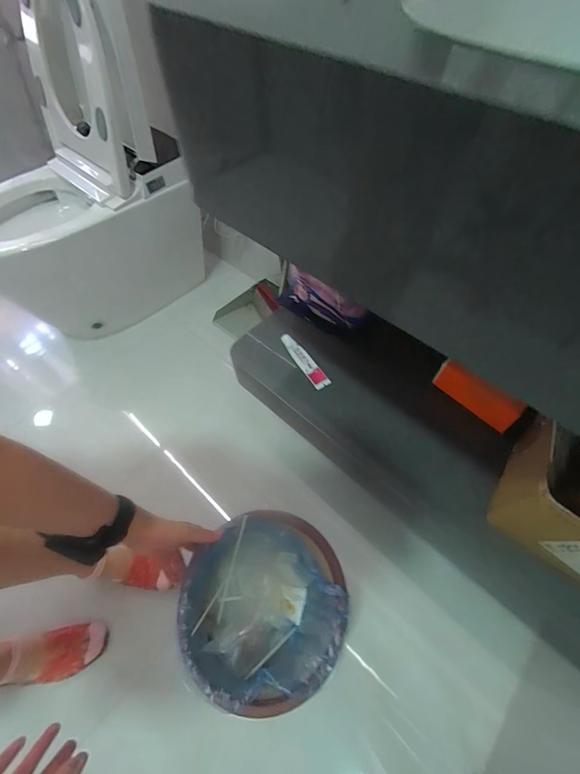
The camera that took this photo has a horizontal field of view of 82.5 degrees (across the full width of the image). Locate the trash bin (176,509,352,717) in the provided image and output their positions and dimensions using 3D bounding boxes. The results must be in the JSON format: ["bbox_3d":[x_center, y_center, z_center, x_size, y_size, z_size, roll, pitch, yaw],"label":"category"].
[{"bbox_3d":[-0.061,0.359,0.571,0.247,0.232,0.247,8,61,-15],"label":"trash bin"}]

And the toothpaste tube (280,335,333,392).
[{"bbox_3d":[0.024,-0.047,0.588,0.029,0.024,0.119,-32,61,-17],"label":"toothpaste tube"}]

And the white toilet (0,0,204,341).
[{"bbox_3d":[-0.614,-0.561,0.863,0.413,0.870,0.575,33,64,22],"label":"white toilet"}]

